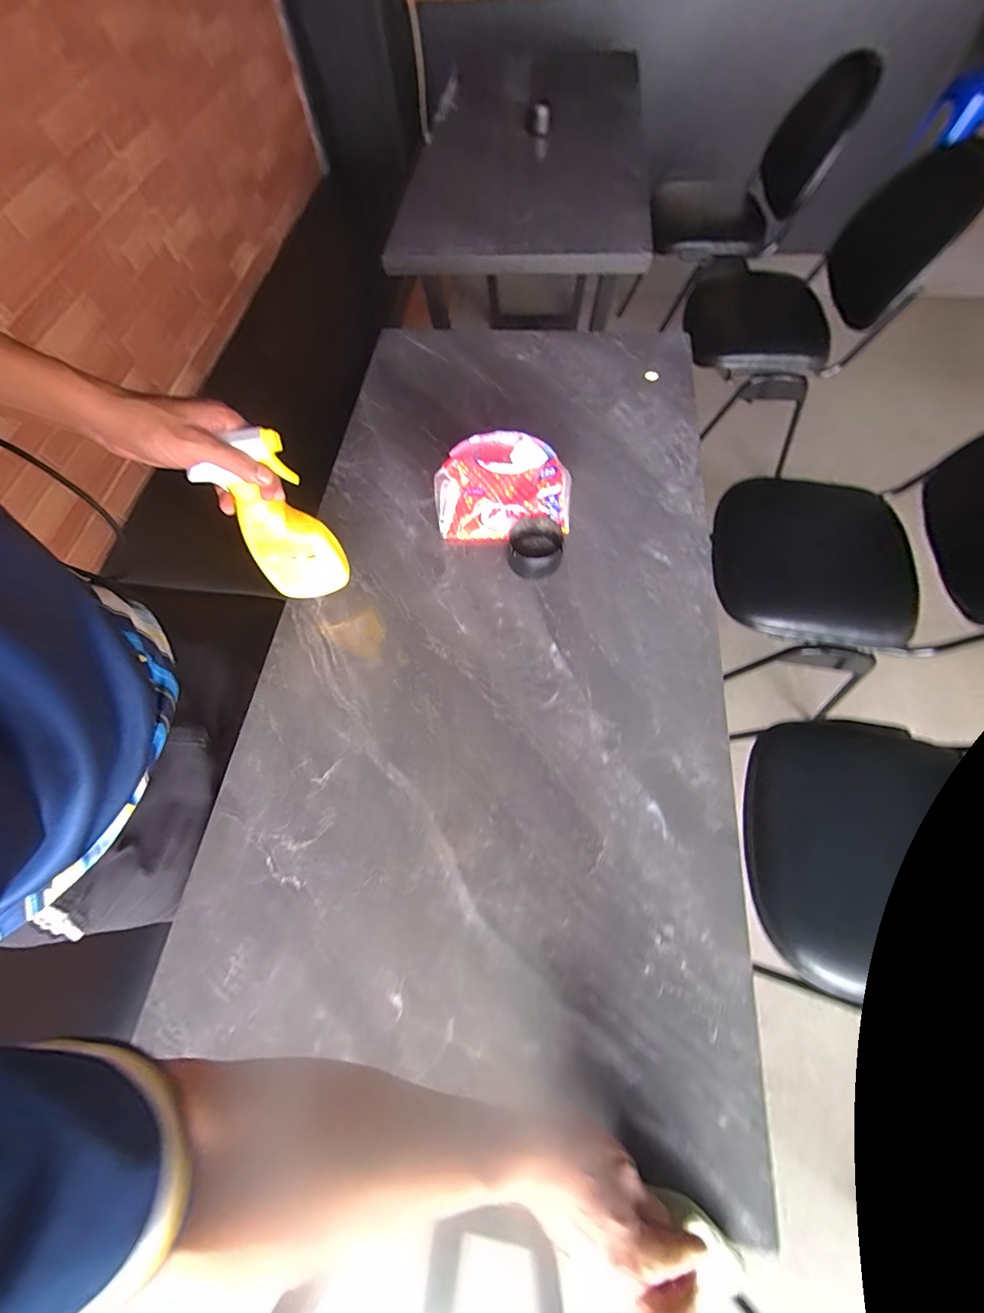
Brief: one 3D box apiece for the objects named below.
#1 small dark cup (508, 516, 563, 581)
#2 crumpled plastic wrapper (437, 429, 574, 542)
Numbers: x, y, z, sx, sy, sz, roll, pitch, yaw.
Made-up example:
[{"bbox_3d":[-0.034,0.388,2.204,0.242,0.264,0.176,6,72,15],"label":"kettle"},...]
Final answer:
[{"bbox_3d":[0.060,-0.151,0.594,0.073,0.049,0.079,-1,66,3],"label":"small dark cup"},{"bbox_3d":[0.015,-0.246,0.614,0.194,0.091,0.128,2,66,4],"label":"crumpled plastic wrapper"}]

